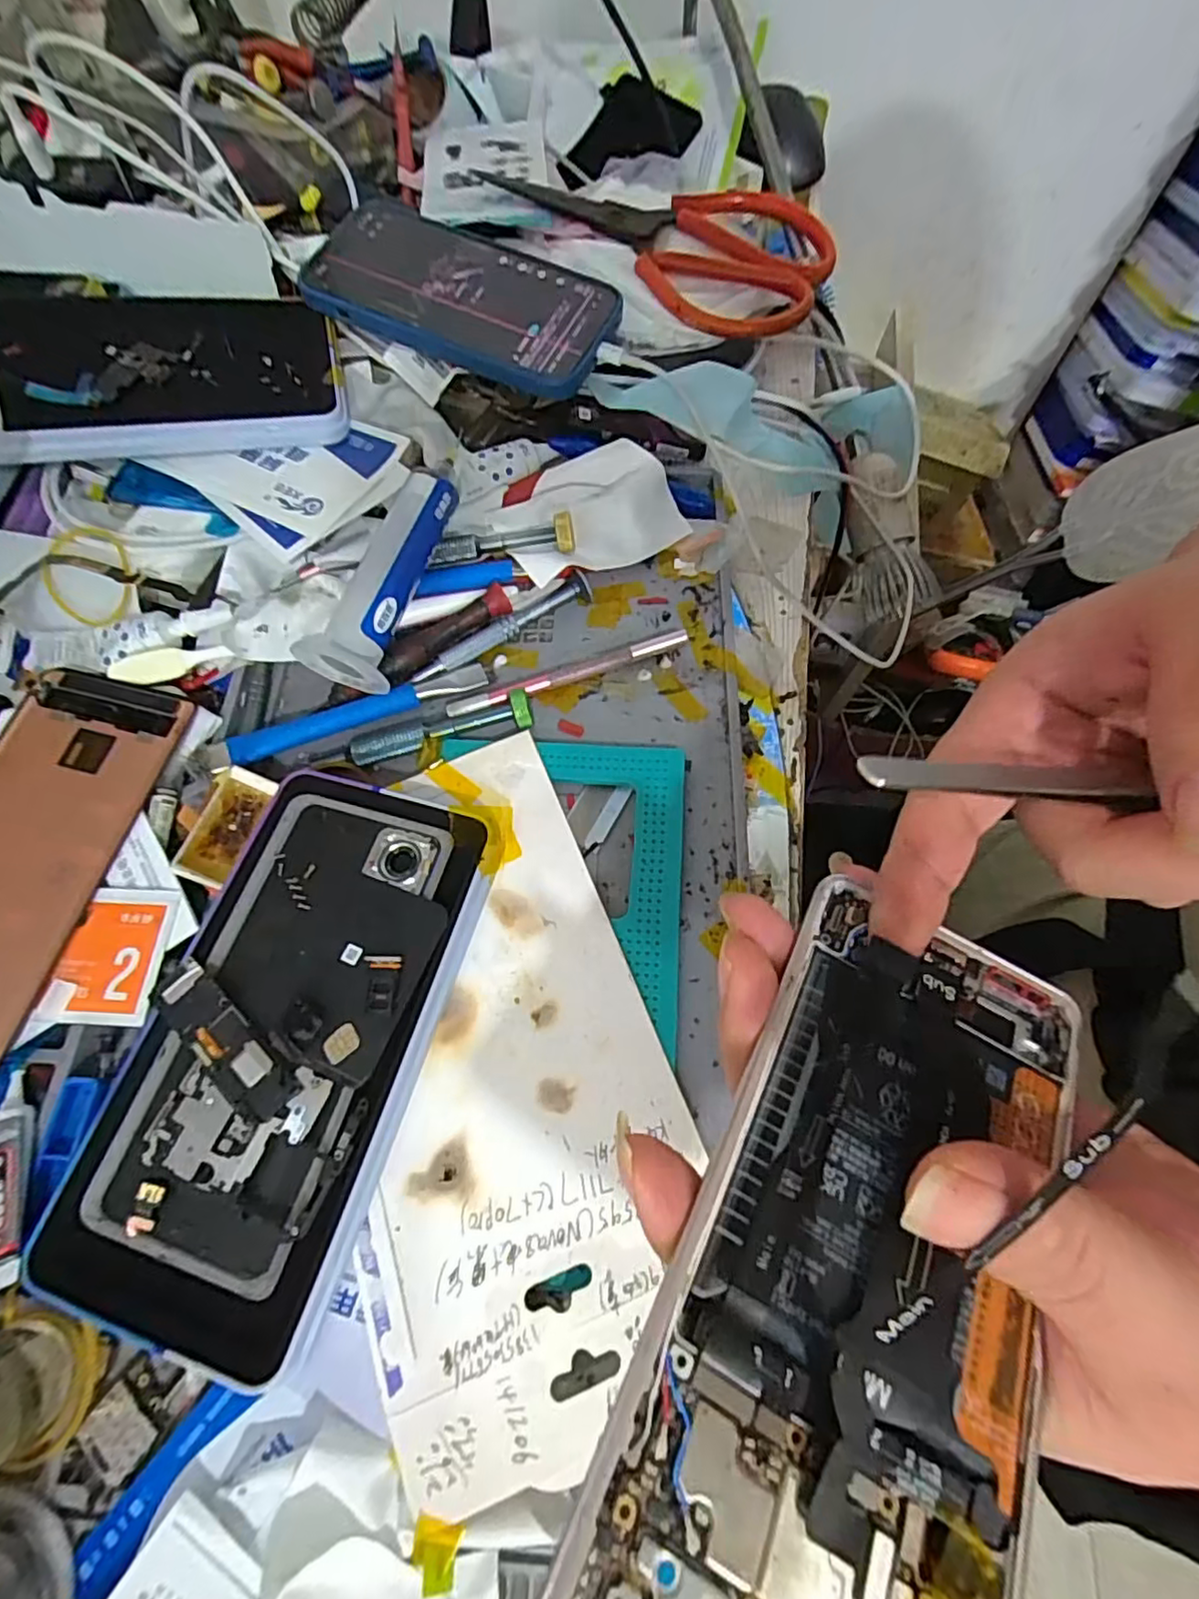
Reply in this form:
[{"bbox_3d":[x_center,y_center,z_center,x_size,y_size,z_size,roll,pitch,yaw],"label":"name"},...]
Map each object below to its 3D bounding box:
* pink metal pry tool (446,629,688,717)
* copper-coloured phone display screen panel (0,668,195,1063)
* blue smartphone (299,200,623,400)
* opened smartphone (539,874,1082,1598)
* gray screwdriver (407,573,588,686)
[{"bbox_3d":[-0.015,-0.060,0.299,0.116,0.007,0.010,-19,67,-6],"label":"pink metal pry tool"},{"bbox_3d":[-0.231,0.020,0.254,0.071,0.009,0.157,11,67,7],"label":"copper-coloured phone display screen panel"},{"bbox_3d":[-0.076,-0.275,0.344,0.168,0.010,0.083,23,72,5],"label":"blue smartphone"},{"bbox_3d":[0.055,0.095,0.132,0.072,0.011,0.158,25,58,13],"label":"opened smartphone"},{"bbox_3d":[-0.047,-0.083,0.303,0.094,0.010,0.009,-30,69,-10],"label":"gray screwdriver"}]

